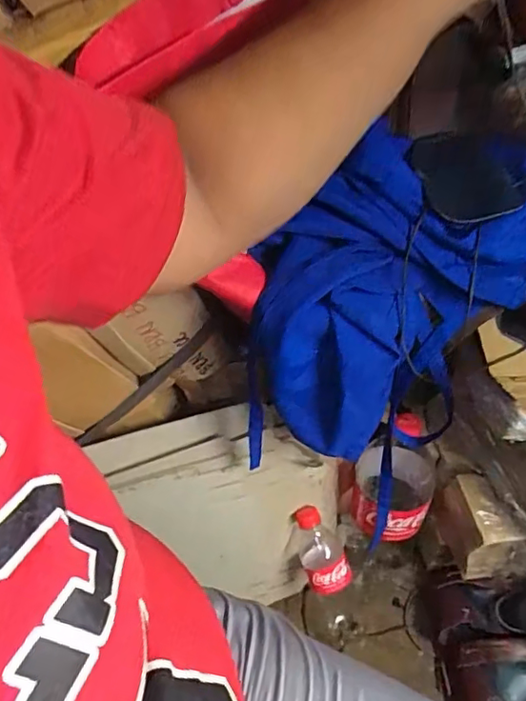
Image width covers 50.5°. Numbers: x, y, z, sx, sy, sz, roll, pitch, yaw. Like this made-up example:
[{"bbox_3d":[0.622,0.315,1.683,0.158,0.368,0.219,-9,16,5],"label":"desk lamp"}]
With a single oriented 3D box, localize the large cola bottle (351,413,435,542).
[{"bbox_3d":[0.159,0.154,0.679,0.087,0.228,0.102,7,48,9],"label":"large cola bottle"}]

